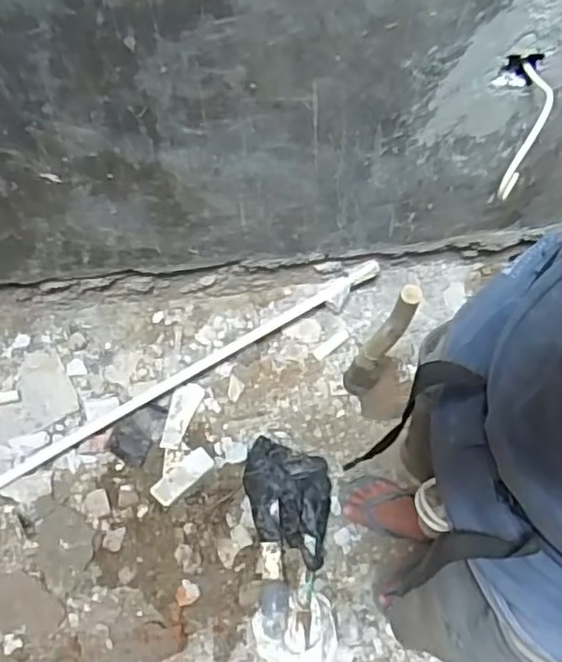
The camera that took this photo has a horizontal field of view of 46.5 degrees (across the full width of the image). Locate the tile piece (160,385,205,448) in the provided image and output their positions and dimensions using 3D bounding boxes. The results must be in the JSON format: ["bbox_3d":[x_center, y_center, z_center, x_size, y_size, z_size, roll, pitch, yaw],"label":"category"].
[{"bbox_3d":[-0.236,0.195,1.525,0.062,0.016,0.159,20,67,7],"label":"tile piece"}]

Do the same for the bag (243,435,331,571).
[{"bbox_3d":[0.012,0.354,1.389,0.186,0.073,0.241,10,66,3],"label":"bag"}]

